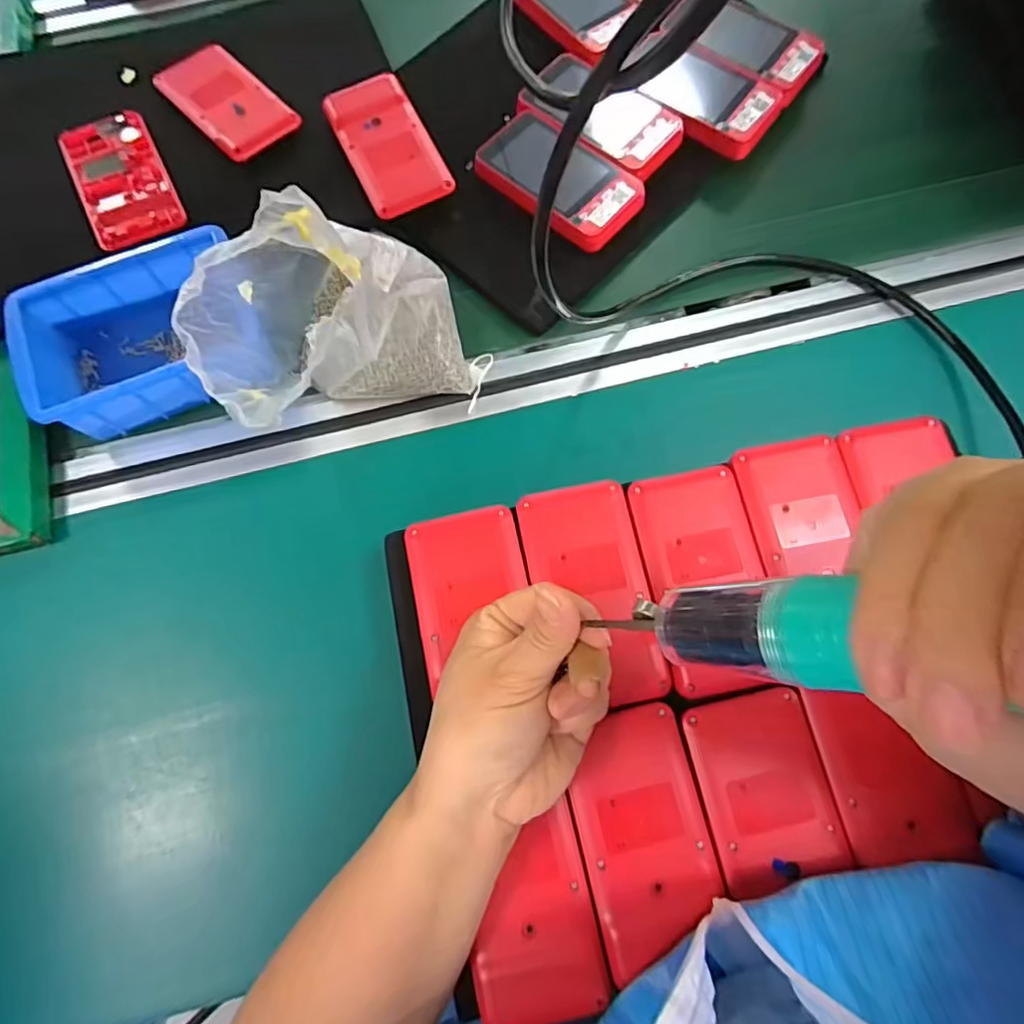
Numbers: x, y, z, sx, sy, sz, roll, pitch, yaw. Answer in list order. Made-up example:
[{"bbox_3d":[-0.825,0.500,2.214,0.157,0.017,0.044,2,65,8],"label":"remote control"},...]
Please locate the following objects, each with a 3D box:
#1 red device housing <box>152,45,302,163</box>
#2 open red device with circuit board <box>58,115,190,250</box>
[{"bbox_3d":[-0.224,-0.320,0.448,0.064,0.007,0.130,-41,77,-9],"label":"red device housing"},{"bbox_3d":[-0.287,-0.246,0.427,0.062,0.008,0.126,-27,76,-5],"label":"open red device with circuit board"}]

